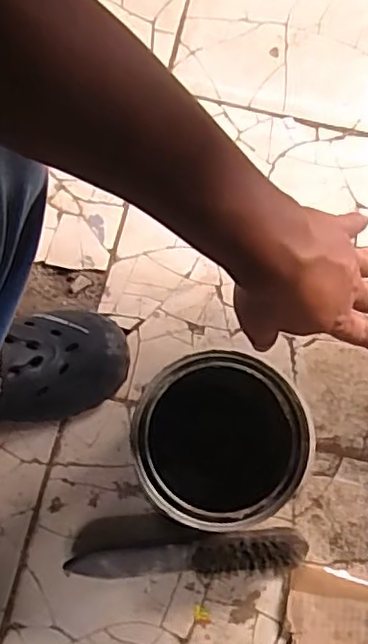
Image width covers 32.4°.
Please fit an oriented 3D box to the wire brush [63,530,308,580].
[{"bbox_3d":[0.003,0.234,0.630,0.236,0.043,0.049,-4,73,-3],"label":"wire brush"}]

